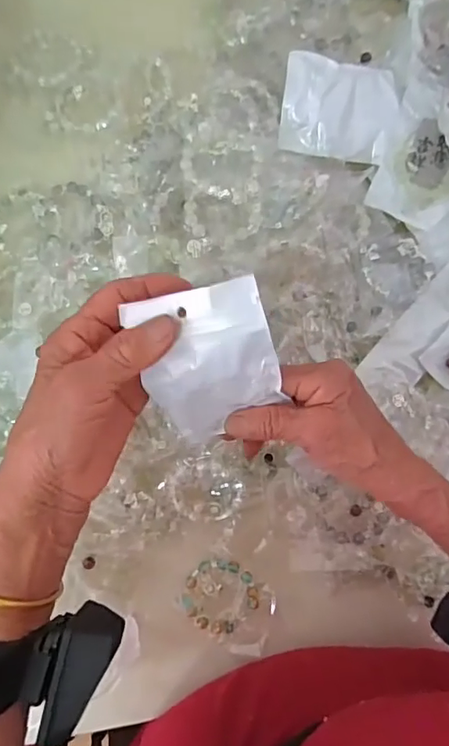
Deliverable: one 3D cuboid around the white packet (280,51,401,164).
[{"bbox_3d":[0.095,-0.219,0.415,0.093,0.007,0.074,8,99,-5],"label":"white packet"}]

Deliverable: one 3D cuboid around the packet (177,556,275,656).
[{"bbox_3d":[0.005,0.191,0.412,0.079,0.014,0.058,36,83,0],"label":"packet"}]

